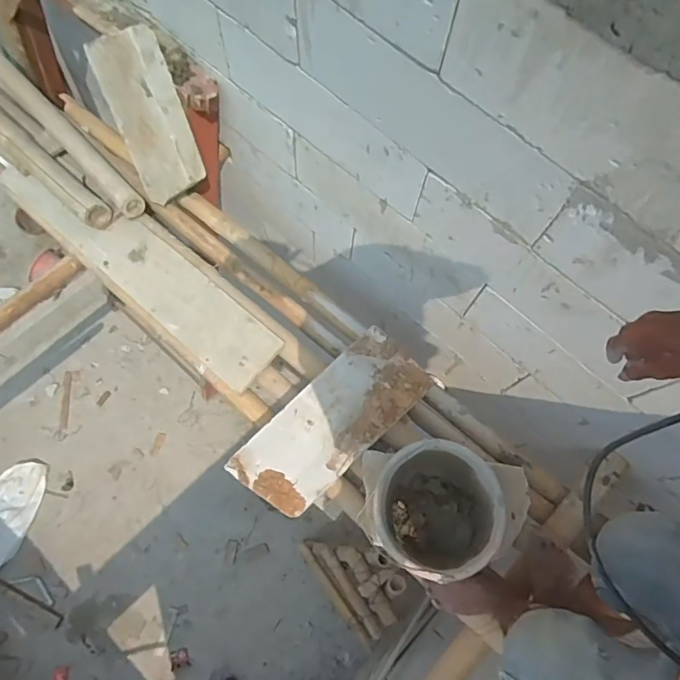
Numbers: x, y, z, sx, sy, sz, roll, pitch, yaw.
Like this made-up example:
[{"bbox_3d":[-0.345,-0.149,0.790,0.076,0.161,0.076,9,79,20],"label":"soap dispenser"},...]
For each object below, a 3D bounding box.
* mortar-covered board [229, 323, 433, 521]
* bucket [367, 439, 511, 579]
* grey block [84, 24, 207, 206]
[{"bbox_3d":[-0.021,0.188,1.169,0.460,0.019,0.199,-43,76,-7],"label":"mortar-covered board"},{"bbox_3d":[0.182,0.334,1.015,0.231,0.178,0.235,1,71,-2],"label":"bucket"},{"bbox_3d":[-0.511,-0.585,1.372,0.230,0.417,0.070,3,34,33],"label":"grey block"}]

